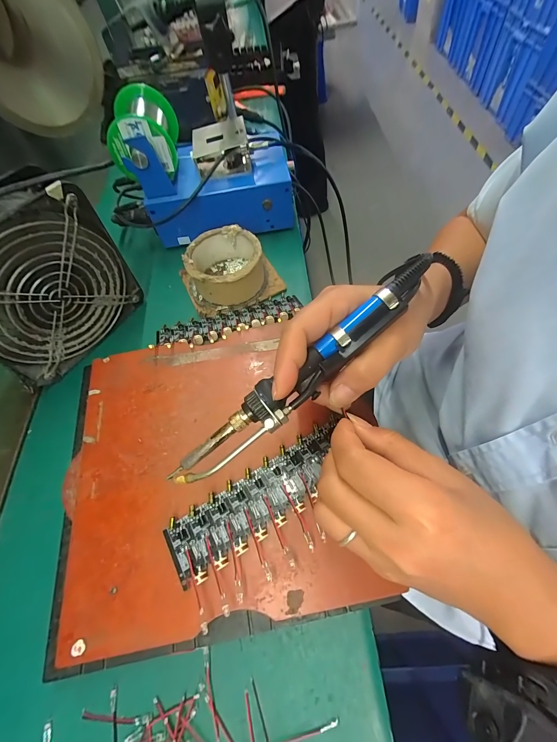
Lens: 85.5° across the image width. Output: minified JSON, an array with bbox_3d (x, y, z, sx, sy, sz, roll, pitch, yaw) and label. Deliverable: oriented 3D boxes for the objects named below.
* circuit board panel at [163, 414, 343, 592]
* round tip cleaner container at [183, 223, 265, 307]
[{"bbox_3d":[-0.009,0.092,0.223,0.149,0.009,0.045,-30,64,-11],"label":"circuit board panel"},{"bbox_3d":[-0.061,-0.123,0.356,0.083,0.043,0.081,-3,62,6],"label":"round tip cleaner container"}]

